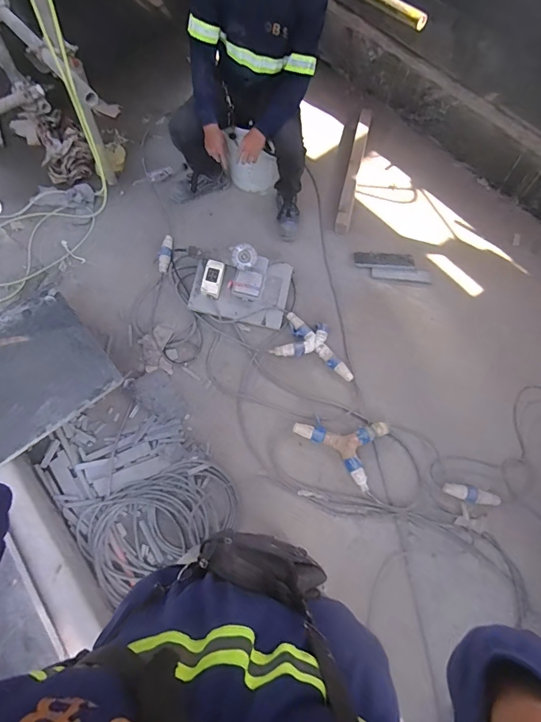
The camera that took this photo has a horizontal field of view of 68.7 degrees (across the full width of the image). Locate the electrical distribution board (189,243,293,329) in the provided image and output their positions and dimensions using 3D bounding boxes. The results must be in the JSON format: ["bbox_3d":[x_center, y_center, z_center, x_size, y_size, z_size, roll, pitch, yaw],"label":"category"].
[{"bbox_3d":[-0.127,-0.325,1.660,0.409,0.164,0.291,11,66,4],"label":"electrical distribution board"}]

